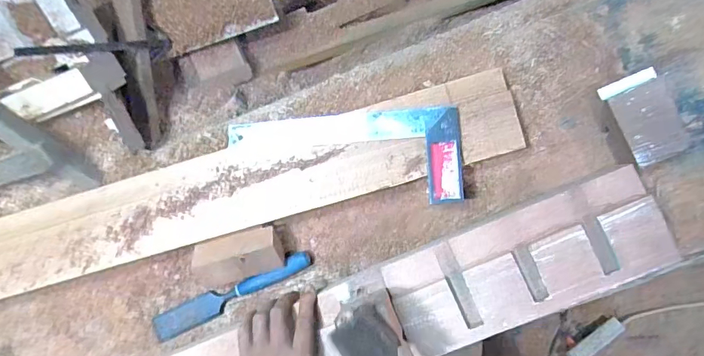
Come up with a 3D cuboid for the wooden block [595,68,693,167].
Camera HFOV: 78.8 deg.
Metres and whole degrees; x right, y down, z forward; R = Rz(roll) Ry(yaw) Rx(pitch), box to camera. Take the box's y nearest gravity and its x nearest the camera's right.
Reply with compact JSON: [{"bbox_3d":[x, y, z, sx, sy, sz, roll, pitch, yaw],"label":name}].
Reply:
[{"bbox_3d":[0.377,-0.075,0.555,0.078,0.049,0.117,-26,87,0],"label":"wooden block"}]

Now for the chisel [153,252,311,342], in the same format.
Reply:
[{"bbox_3d":[-0.173,0.165,0.604,0.245,0.029,0.035,-27,87,0],"label":"chisel"}]

